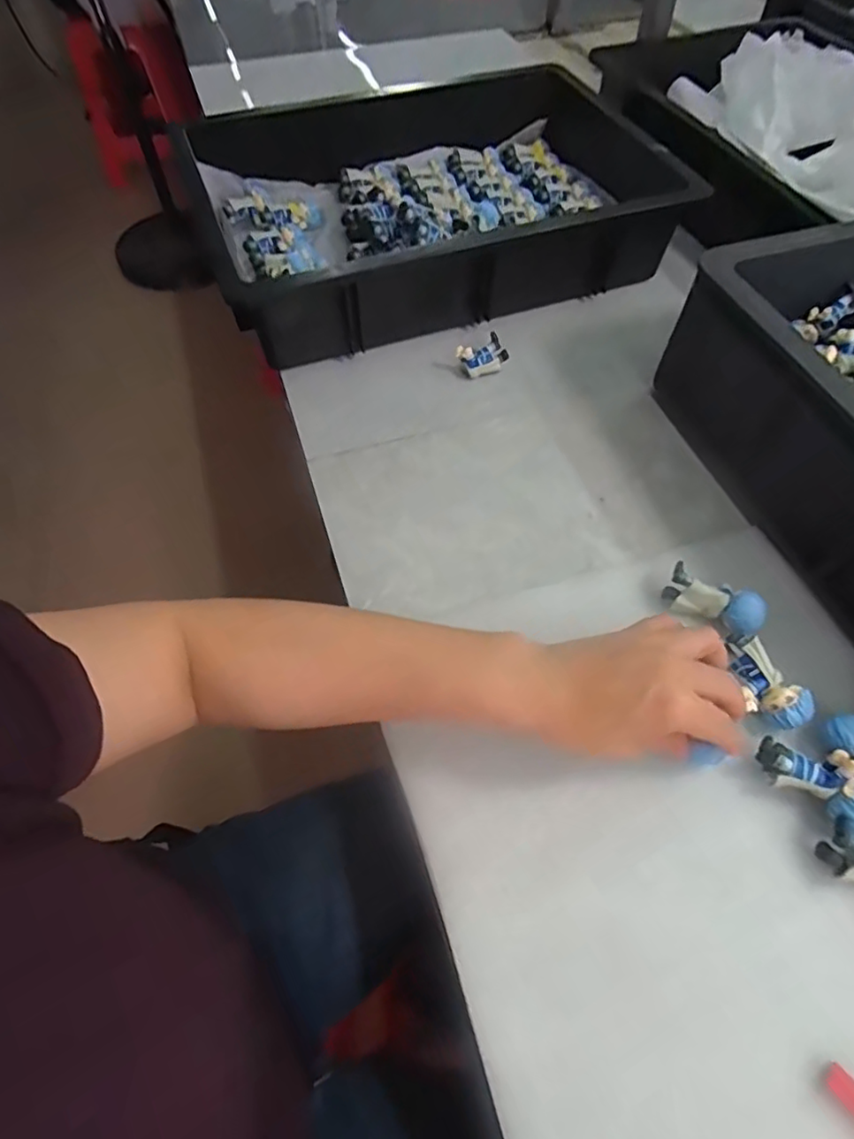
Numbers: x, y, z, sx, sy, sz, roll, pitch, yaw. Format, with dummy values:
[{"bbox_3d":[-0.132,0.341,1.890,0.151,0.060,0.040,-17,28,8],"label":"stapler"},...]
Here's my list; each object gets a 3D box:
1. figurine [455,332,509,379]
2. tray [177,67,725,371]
[{"bbox_3d":[0.051,-0.191,0.534,0.045,0.023,0.025,-29,62,-17],"label":"figurine"},{"bbox_3d":[0.028,-0.395,0.620,0.482,0.093,0.337,-18,59,-11],"label":"tray"}]

